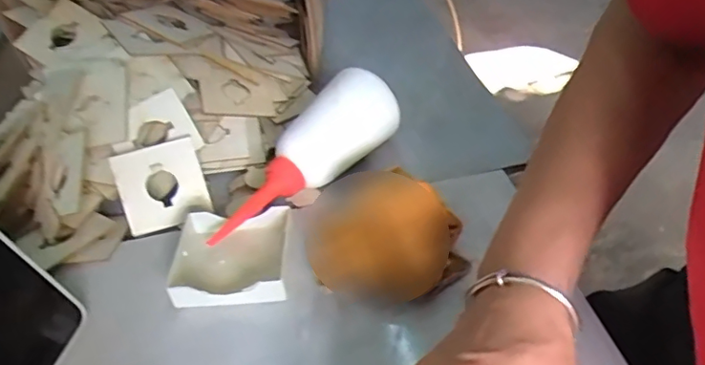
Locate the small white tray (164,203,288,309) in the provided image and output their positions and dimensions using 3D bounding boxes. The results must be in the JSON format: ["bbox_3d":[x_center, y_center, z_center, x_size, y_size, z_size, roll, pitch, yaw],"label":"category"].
[{"bbox_3d":[-0.083,0.049,0.388,0.077,0.020,0.073,-4,39,1],"label":"small white tray"}]

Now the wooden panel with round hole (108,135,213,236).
[{"bbox_3d":[-0.148,0.001,0.443,0.063,0.064,0.008,-18,-1,-12],"label":"wooden panel with round hole"}]

